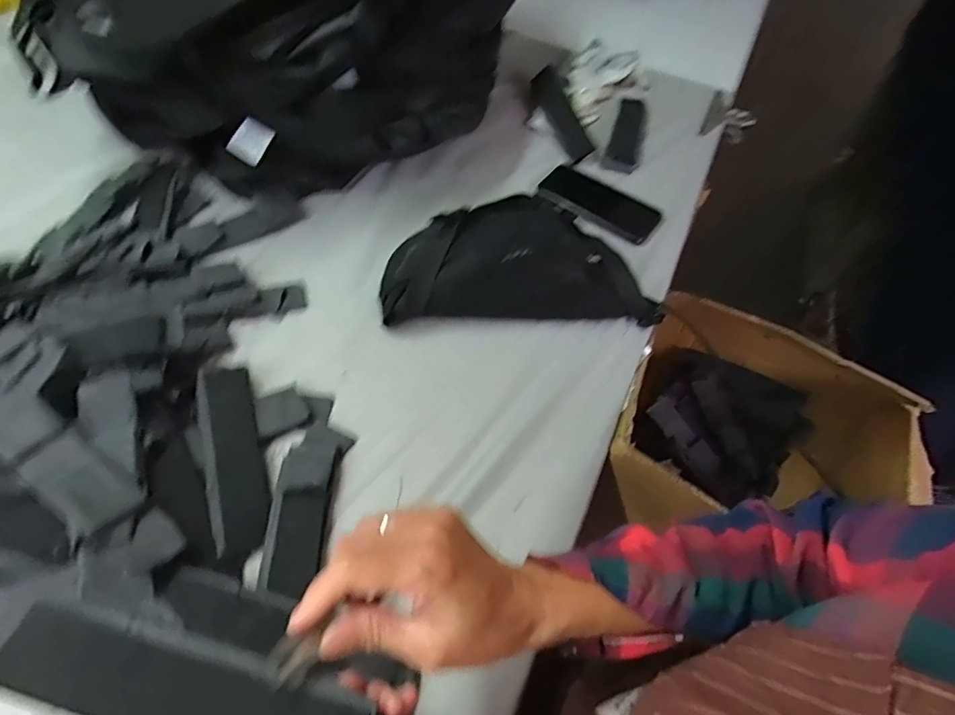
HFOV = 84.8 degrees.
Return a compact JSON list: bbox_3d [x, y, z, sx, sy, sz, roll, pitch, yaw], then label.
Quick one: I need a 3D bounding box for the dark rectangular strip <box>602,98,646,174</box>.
[{"bbox_3d":[0.222,-0.331,0.773,0.046,0.015,0.163,16,57,7],"label":"dark rectangular strip"}]

